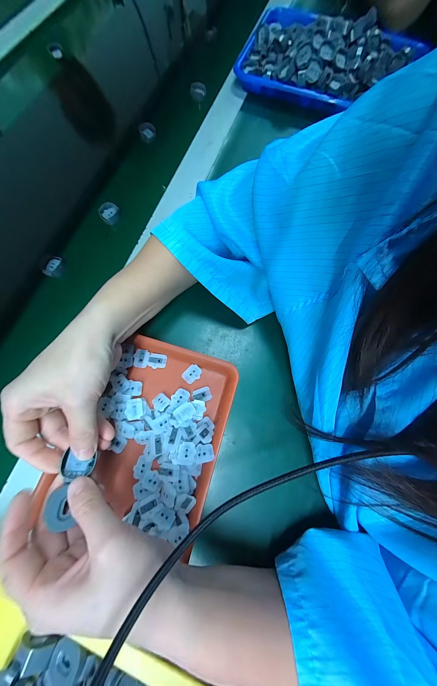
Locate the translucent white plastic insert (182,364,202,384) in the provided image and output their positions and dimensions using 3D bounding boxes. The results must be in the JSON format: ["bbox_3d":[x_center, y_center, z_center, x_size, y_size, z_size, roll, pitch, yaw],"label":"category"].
[{"bbox_3d":[-0.031,0.037,0.257,0.022,0.006,0.018,-43,80,-12],"label":"translucent white plastic insert"}]

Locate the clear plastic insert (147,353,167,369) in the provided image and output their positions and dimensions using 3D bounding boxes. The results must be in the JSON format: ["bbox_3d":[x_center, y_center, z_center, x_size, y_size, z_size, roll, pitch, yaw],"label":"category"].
[{"bbox_3d":[-0.072,0.022,0.259,0.021,0.005,0.017,8,74,0],"label":"clear plastic insert"}]

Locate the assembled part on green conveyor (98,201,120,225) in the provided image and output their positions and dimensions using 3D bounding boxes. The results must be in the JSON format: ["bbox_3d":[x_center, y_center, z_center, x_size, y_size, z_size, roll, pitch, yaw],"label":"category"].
[{"bbox_3d":[-0.164,-0.197,0.328,0.029,0.013,0.027,0,75,-2],"label":"assembled part on green conveyor"}]

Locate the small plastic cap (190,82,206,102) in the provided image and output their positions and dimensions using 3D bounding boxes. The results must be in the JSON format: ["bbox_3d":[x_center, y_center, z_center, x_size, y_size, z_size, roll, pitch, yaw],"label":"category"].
[{"bbox_3d":[-0.040,-0.484,0.417,0.033,0.023,0.015,32,76,7],"label":"small plastic cap"}]

